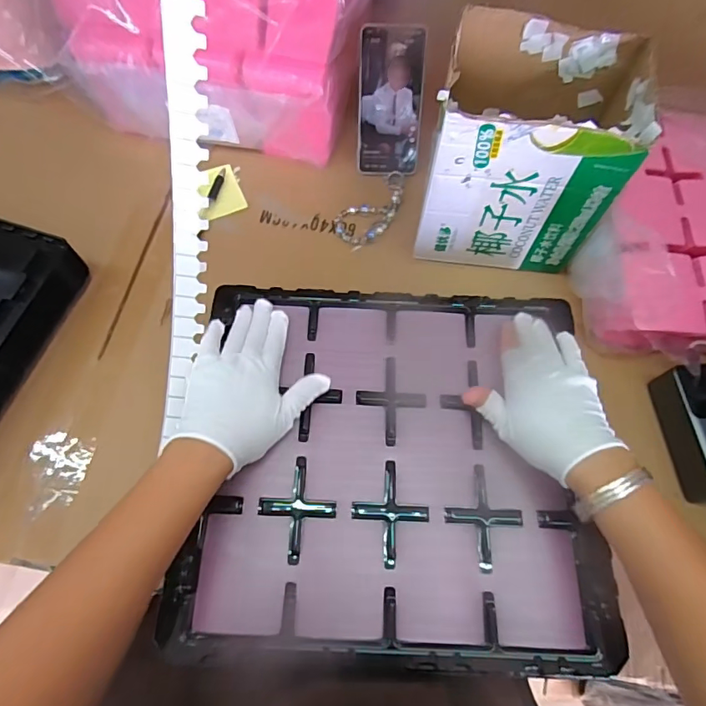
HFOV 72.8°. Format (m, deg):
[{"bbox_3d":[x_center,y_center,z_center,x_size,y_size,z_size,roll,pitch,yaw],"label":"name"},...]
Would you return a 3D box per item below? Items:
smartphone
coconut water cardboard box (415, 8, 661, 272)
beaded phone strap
[{"bbox_3d":[0.046,-0.307,0.594,0.078,0.163,0.004,1,36,0],"label":"smartphone"},{"bbox_3d":[0.179,-0.210,0.514,0.182,0.190,0.144,8,67,2],"label":"coconut water cardboard box"},{"bbox_3d":[0.030,-0.183,0.610,0.126,0.009,0.057,-41,74,-17],"label":"beaded phone strap"}]

